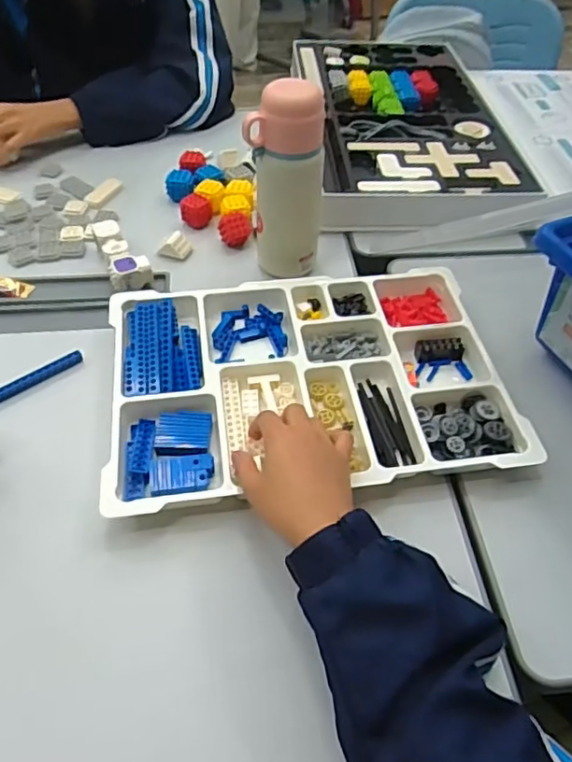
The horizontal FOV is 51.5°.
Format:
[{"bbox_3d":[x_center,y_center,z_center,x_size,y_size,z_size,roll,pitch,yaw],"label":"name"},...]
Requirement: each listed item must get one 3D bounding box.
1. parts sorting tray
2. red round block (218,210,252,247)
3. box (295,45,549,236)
[{"bbox_3d":[0.019,-0.005,0.580,0.368,0.031,0.255,-6,50,-8],"label":"parts sorting tray"},{"bbox_3d":[-0.064,-0.192,0.746,0.040,0.035,0.031,-1,49,-3],"label":"red round block"},{"bbox_3d":[0.173,-0.405,0.913,0.294,0.042,0.544,-2,49,-4],"label":"box"}]

